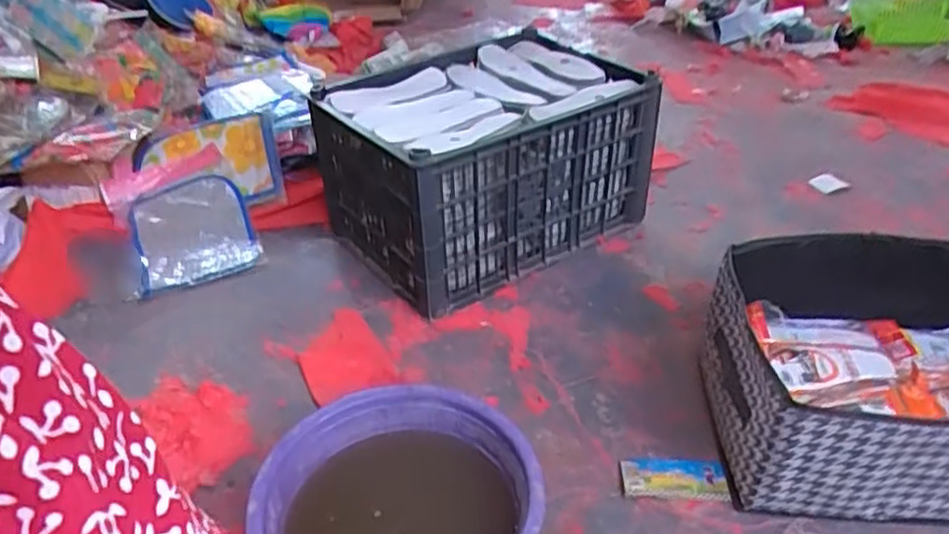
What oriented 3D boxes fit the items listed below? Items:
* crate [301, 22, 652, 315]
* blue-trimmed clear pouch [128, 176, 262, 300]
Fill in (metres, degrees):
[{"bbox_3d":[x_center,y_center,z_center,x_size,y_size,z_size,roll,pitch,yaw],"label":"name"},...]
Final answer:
[{"bbox_3d":[0.016,-0.190,1.262,0.475,0.282,0.386,-23,40,-27],"label":"crate"},{"bbox_3d":[-0.525,-0.073,1.321,0.210,0.061,0.307,-16,39,-15],"label":"blue-trimmed clear pouch"}]

